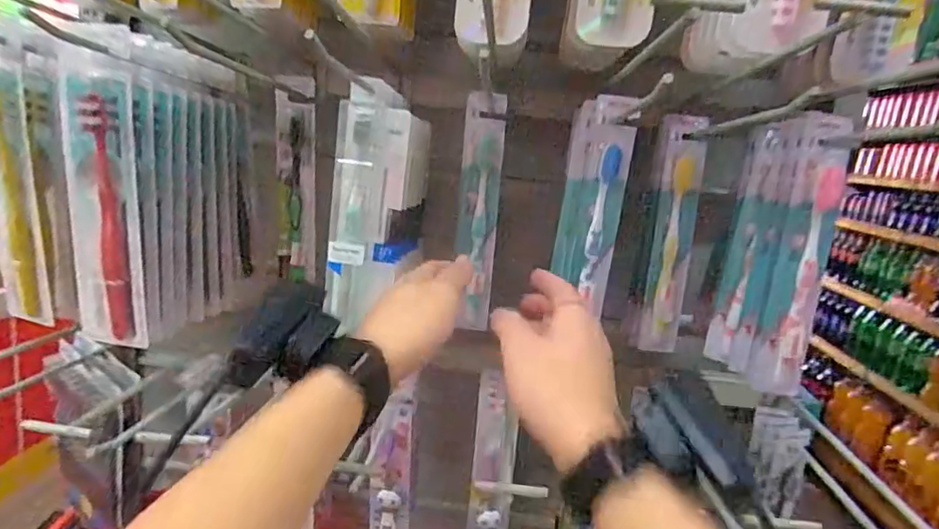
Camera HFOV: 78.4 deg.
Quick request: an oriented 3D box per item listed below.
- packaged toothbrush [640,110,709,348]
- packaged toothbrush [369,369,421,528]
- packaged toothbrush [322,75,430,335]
[{"bbox_3d":[0.189,-0.025,0.541,0.044,0.215,0.023,12,14,24],"label":"packaged toothbrush"},{"bbox_3d":[-0.078,0.222,0.587,0.042,0.219,0.022,3,13,-15],"label":"packaged toothbrush"},{"bbox_3d":[-0.070,-0.051,0.486,0.090,0.184,0.035,-3,16,-39],"label":"packaged toothbrush"}]

